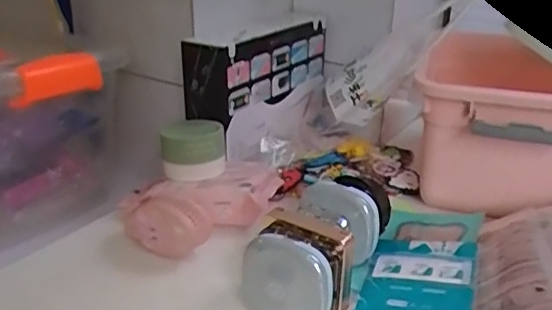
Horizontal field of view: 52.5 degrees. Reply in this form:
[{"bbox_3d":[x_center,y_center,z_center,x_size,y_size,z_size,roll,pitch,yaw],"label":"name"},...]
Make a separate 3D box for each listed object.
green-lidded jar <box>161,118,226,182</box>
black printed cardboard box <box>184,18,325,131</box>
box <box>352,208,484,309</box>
[{"bbox_3d":[-0.088,-0.009,0.597,0.066,0.047,0.060,-2,24,-6],"label":"green-lidded jar"},{"bbox_3d":[-0.022,-0.108,0.683,0.064,0.090,0.220,16,28,31],"label":"black printed cardboard box"},{"bbox_3d":[0.130,0.089,0.501,0.094,0.024,0.181,9,25,19],"label":"box"}]

